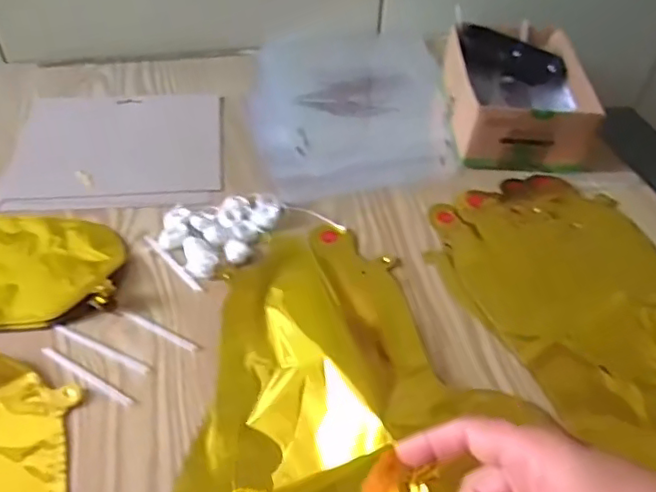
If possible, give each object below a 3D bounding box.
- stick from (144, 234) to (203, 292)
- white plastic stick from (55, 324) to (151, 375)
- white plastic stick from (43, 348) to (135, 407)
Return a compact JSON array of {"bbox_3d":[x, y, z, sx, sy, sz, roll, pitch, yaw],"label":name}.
[{"bbox_3d":[-0.128,0.013,0.487,0.006,0.004,0.082,-30,53,-30],"label":"stick"},{"bbox_3d":[-0.162,0.073,0.425,0.082,0.004,0.008,20,47,17],"label":"white plastic stick"},{"bbox_3d":[-0.166,0.089,0.407,0.080,0.004,0.007,23,48,19],"label":"white plastic stick"}]

